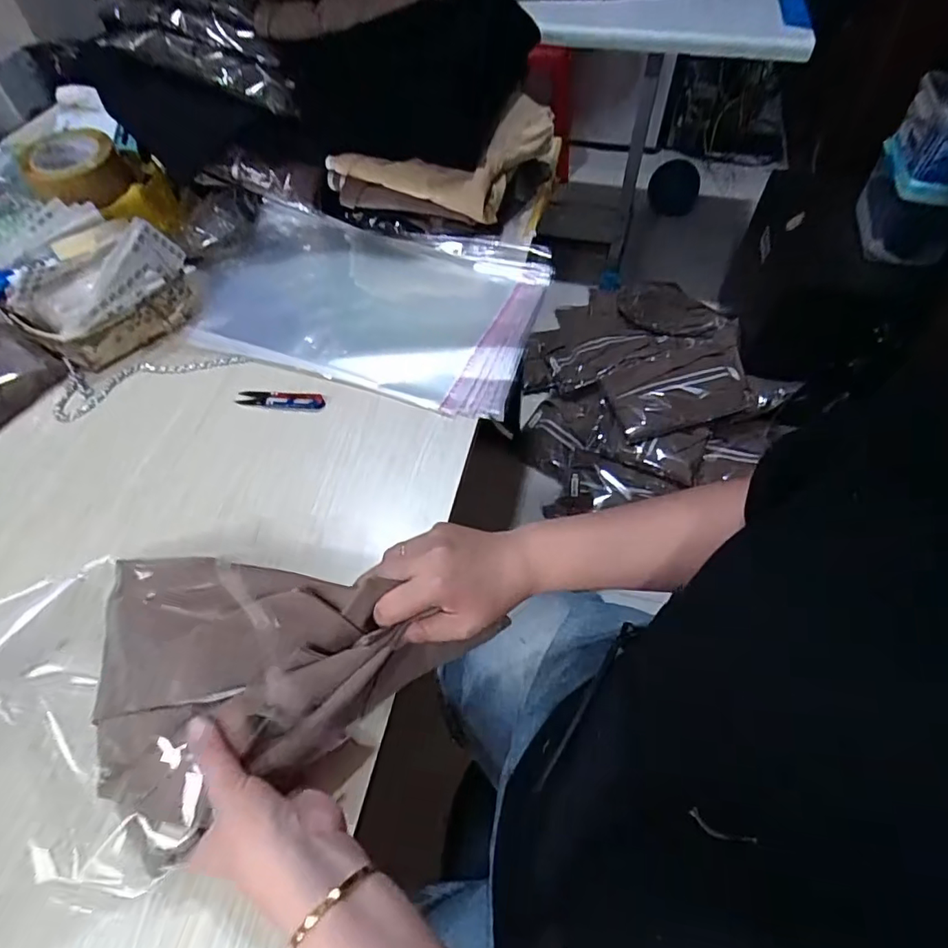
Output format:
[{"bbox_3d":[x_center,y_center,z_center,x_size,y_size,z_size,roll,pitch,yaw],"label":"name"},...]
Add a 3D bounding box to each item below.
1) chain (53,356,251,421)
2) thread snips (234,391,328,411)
[{"bbox_3d":[-0.397,-0.131,0.669,0.220,0.012,0.089,-22,58,-14],"label":"chain"},{"bbox_3d":[-0.225,-0.087,0.642,0.102,0.010,0.021,7,56,5],"label":"thread snips"}]

